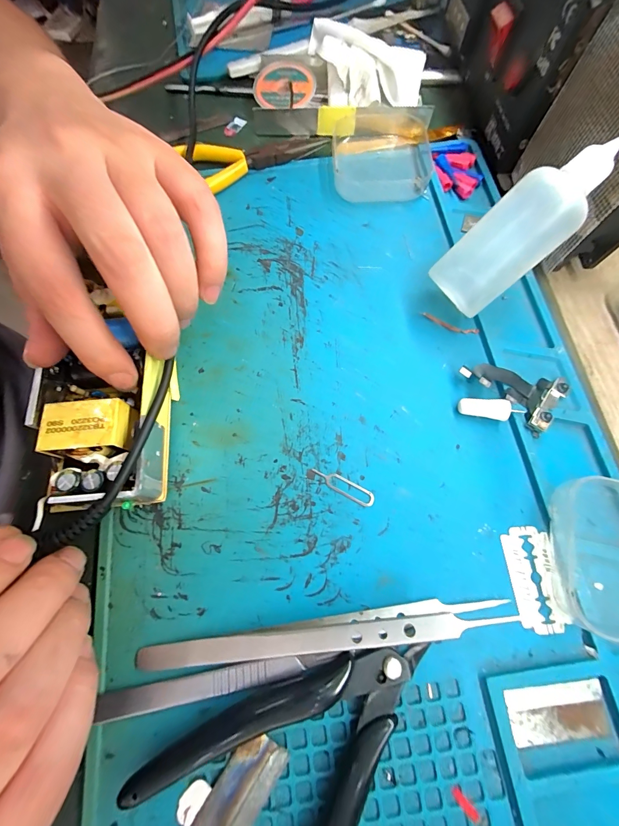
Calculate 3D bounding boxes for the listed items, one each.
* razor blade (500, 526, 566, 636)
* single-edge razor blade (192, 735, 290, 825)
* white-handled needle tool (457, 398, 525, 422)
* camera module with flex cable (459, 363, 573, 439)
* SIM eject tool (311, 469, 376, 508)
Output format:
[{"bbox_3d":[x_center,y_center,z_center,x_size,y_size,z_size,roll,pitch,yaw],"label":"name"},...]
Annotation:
[{"bbox_3d":[0.100,0.073,0.144,0.020,0.004,0.042,-3,72,0],"label":"razor blade"},{"bbox_3d":[-0.026,0.143,0.121,0.019,0.004,0.038,32,75,11],"label":"single-edge razor blade"},{"bbox_3d":[0.092,-0.002,0.166,0.029,0.009,0.009,13,73,5],"label":"white-handled needle tool"},{"bbox_3d":[0.106,-0.016,0.169,0.047,0.008,0.034,39,77,12],"label":"camera module with flex cable"},{"bbox_3d":[0.016,0.036,0.158,0.033,0.004,0.008,25,74,9],"label":"SIM eject tool"}]

